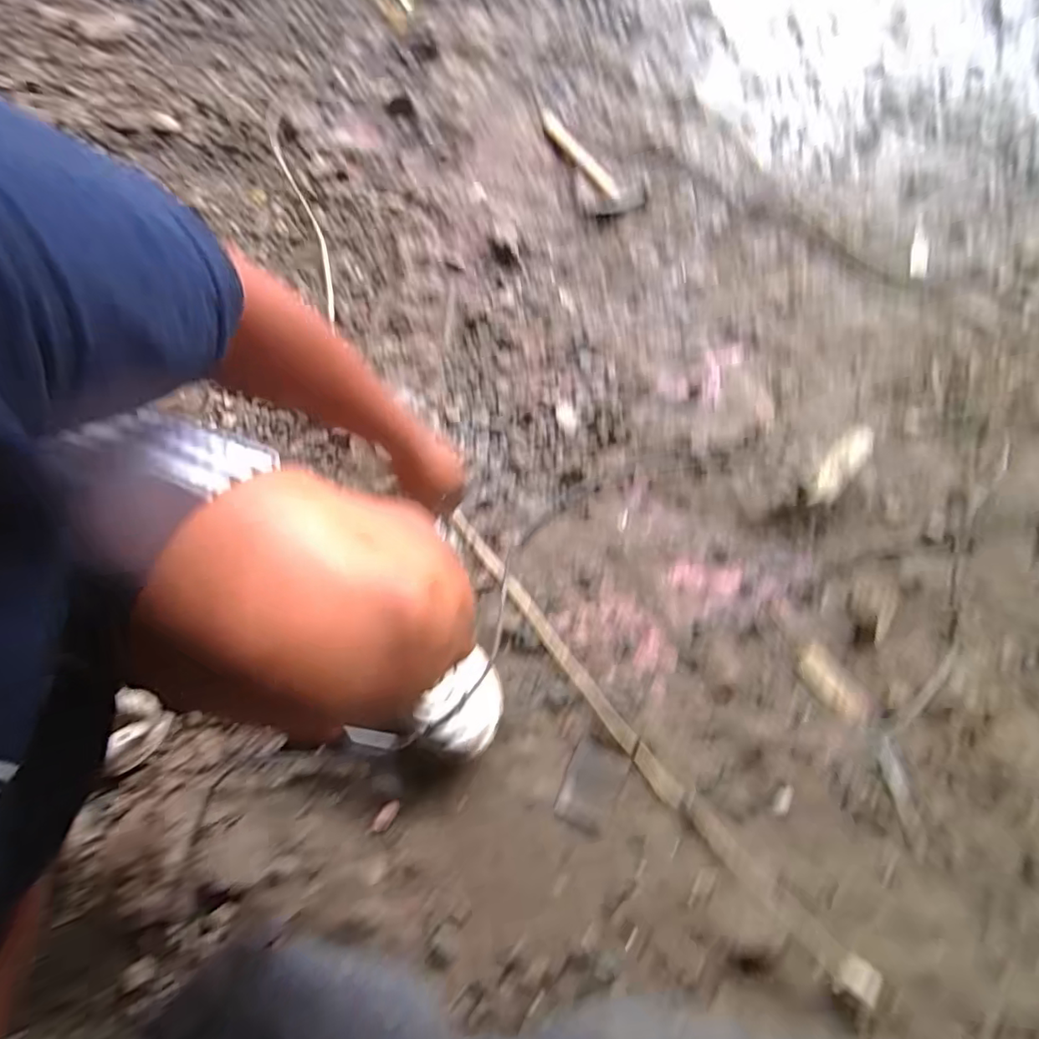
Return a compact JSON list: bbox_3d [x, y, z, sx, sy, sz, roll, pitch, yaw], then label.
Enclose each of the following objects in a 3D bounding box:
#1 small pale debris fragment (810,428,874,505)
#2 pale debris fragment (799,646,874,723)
[{"bbox_3d":[0.459,-0.072,0.804,0.038,0.048,0.140,38,80,8],"label":"small pale debris fragment"},{"bbox_3d":[0.427,0.230,0.756,0.044,0.014,0.116,-42,80,-10],"label":"pale debris fragment"}]

